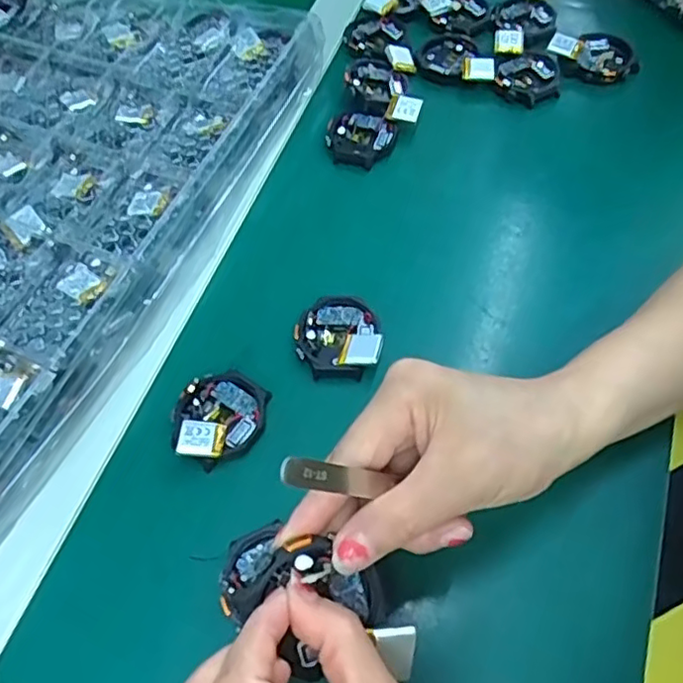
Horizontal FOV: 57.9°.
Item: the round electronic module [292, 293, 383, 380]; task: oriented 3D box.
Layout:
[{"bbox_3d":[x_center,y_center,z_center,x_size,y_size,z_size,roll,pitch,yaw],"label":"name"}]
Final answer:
[{"bbox_3d":[-0.002,-0.005,0.362,0.048,0.019,0.052,-2,60,3],"label":"round electronic module"}]

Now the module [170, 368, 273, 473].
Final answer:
[{"bbox_3d":[-0.068,0.043,0.344,0.047,0.025,0.054,27,65,18],"label":"module"}]

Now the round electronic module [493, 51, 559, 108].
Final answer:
[{"bbox_3d":[0.138,-0.198,0.461,0.046,0.007,0.047,-2,60,3],"label":"round electronic module"}]

